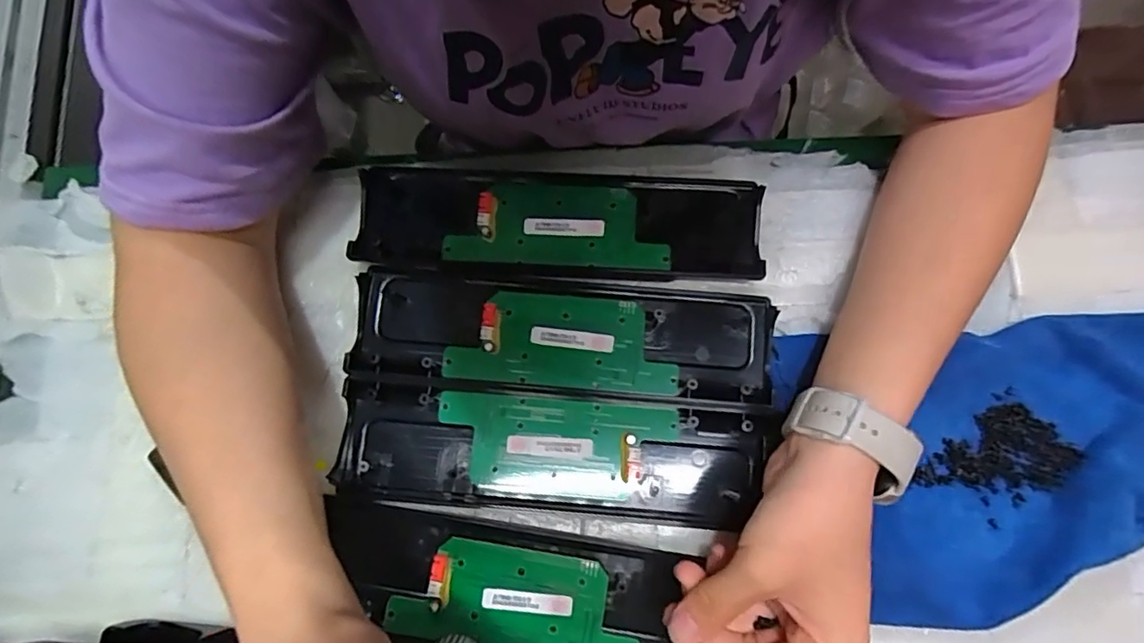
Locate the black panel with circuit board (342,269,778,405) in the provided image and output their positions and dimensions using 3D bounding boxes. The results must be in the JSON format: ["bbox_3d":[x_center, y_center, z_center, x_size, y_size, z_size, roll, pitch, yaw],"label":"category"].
[{"bbox_3d":[-0.007,0.007,0.333,0.245,0.017,0.068,3,80,1],"label":"black panel with circuit board"}]

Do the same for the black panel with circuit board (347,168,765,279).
[{"bbox_3d":[-0.009,-0.066,0.343,0.242,0.013,0.068,3,80,2],"label":"black panel with circuit board"}]

